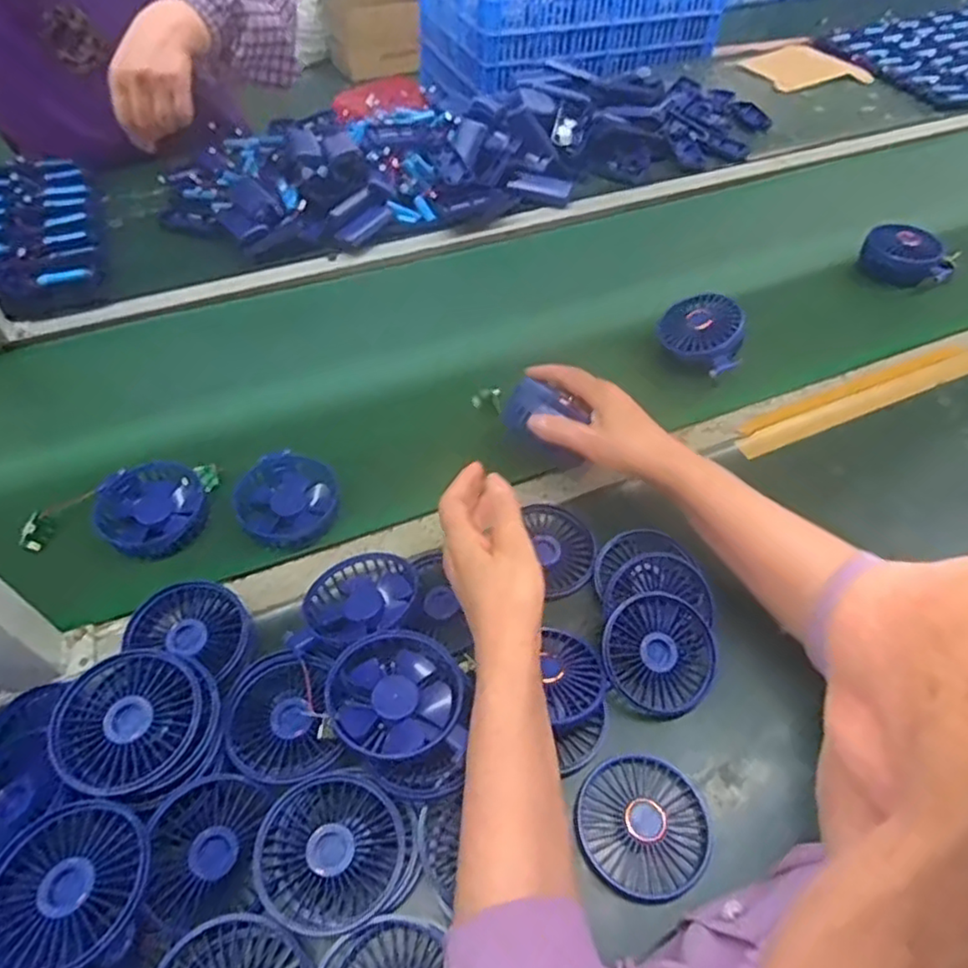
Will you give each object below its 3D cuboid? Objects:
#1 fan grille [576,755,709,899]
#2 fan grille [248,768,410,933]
[{"bbox_3d":[0.108,0.230,0.450,0.085,0.010,0.088,0,50,0],"label":"fan grille"},{"bbox_3d":[-0.095,0.228,0.413,0.087,0.007,0.085,11,50,-13],"label":"fan grille"}]

